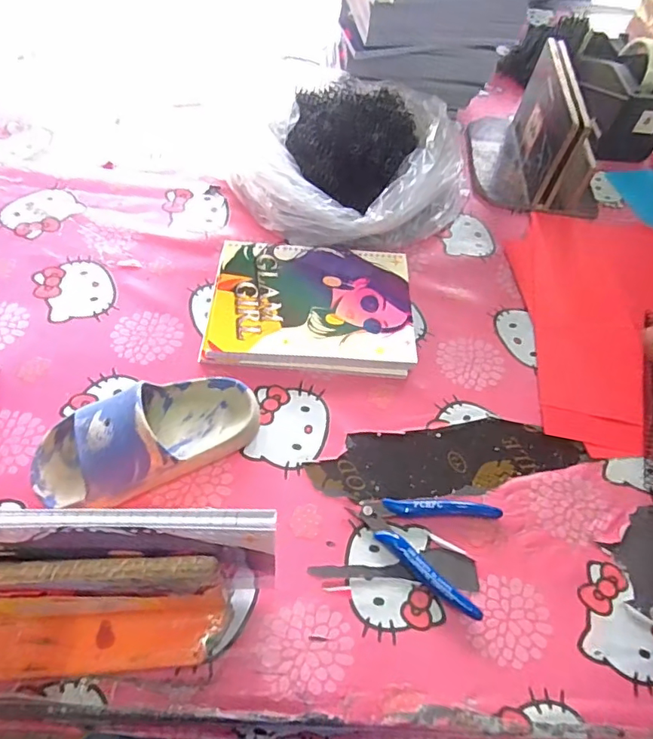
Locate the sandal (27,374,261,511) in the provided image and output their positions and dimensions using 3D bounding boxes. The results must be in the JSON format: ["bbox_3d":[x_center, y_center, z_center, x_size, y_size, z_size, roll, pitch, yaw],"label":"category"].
[{"bbox_3d":[-0.141,0.050,0.410,0.176,0.059,0.087,-25,62,-21],"label":"sandal"}]

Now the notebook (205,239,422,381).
[{"bbox_3d":[-0.014,-0.067,0.518,0.196,0.020,0.150,4,57,-4],"label":"notebook"}]

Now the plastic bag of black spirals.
[{"bbox_3d":[0.045,-0.232,0.596,0.248,0.094,0.197,-38,67,-26],"label":"plastic bag of black spirals"}]

